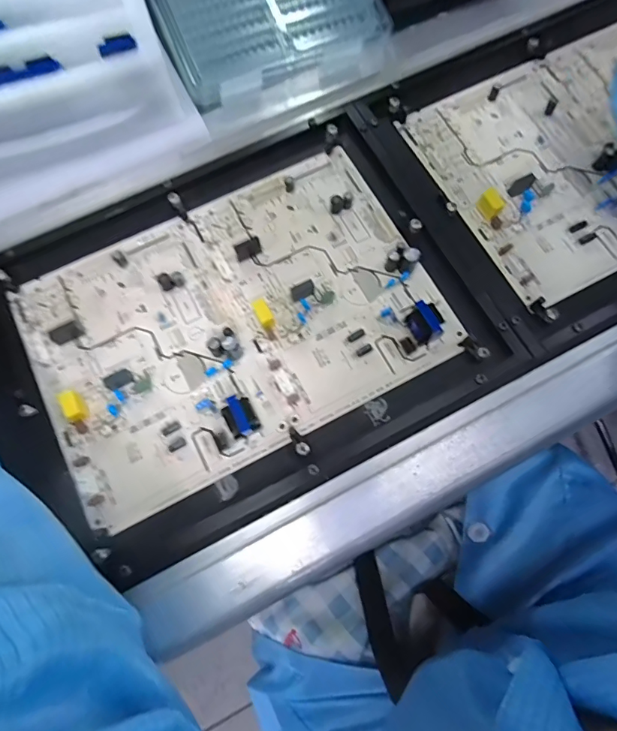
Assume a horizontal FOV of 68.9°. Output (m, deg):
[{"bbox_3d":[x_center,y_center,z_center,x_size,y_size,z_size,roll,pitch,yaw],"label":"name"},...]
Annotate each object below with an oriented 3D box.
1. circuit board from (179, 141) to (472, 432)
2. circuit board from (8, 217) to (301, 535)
[{"bbox_3d":[0.011,-0.070,0.336,0.140,0.021,0.193,-27,74,-7],"label":"circuit board"},{"bbox_3d":[-0.116,-0.007,0.319,0.147,0.022,0.197,-27,74,-7],"label":"circuit board"}]

